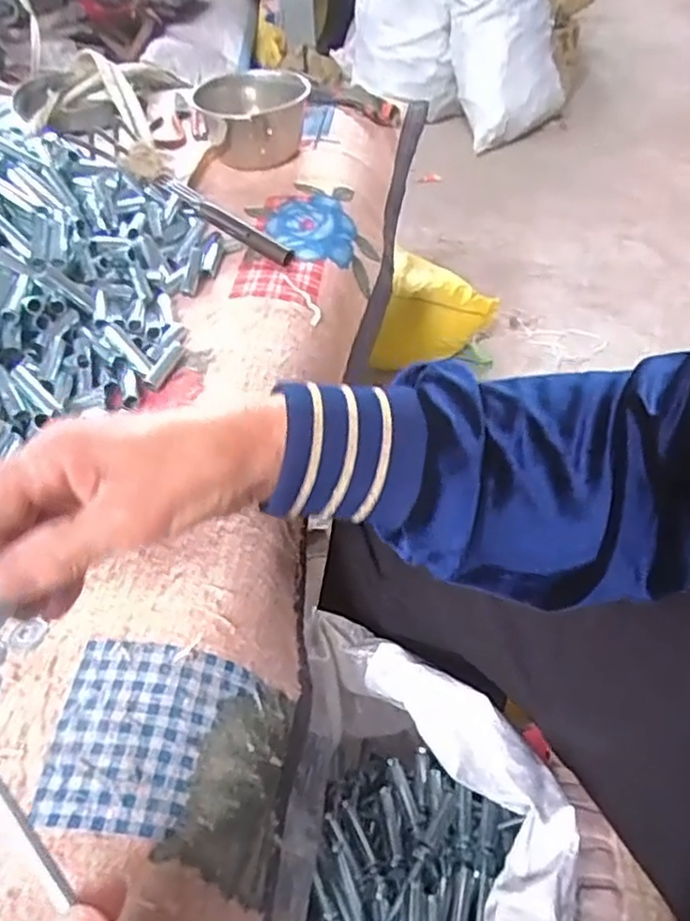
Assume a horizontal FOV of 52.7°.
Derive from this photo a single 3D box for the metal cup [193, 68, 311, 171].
[{"bbox_3d":[-0.094,-0.353,0.737,0.110,0.081,0.112,-3,43,3],"label":"metal cup"}]

